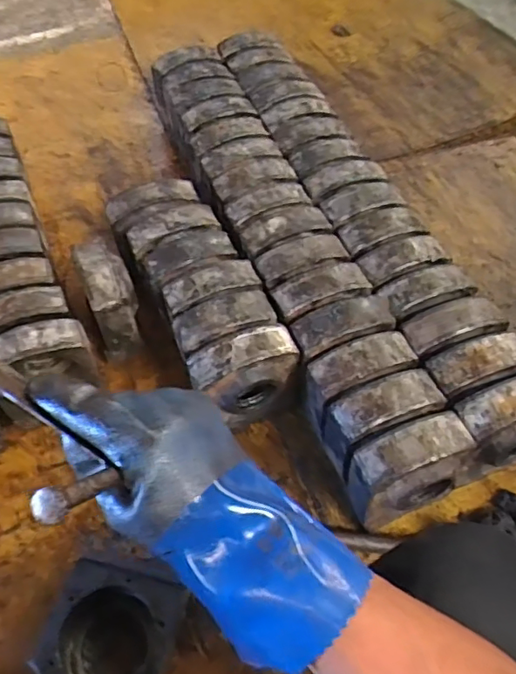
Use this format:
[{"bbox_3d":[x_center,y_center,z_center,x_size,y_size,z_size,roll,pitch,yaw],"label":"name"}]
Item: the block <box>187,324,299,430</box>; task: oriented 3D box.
[{"bbox_3d":[-0.020,0.080,0.923,0.169,0.193,0.083,-19,56,-12],"label":"block"}]

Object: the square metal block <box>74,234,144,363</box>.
[{"bbox_3d":[-0.269,-0.066,1.034,0.084,0.196,0.144,-19,56,-12],"label":"square metal block"}]

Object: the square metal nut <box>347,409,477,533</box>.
[{"bbox_3d":[0.221,0.204,0.831,0.168,0.185,0.086,-19,56,-12],"label":"square metal nut"}]

